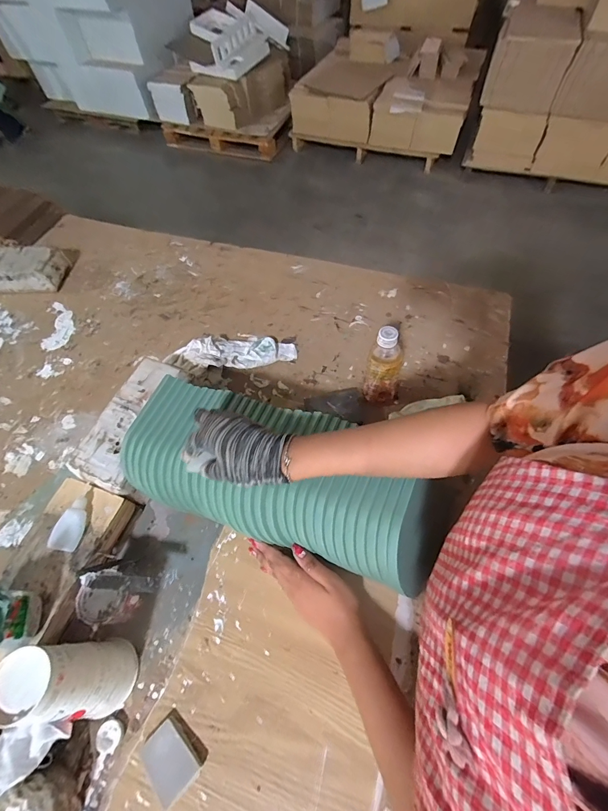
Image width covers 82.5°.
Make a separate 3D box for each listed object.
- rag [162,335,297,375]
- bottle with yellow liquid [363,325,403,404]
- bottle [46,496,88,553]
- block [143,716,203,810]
[{"bbox_3d":[-0.148,-0.110,0.707,0.260,0.053,0.088,-14,59,-6],"label":"rag"},{"bbox_3d":[0.135,-0.057,0.591,0.054,0.172,0.048,40,68,23],"label":"bottle with yellow liquid"},{"bbox_3d":[-0.328,0.167,0.491,0.033,0.019,0.070,7,60,9],"label":"bottle"},{"bbox_3d":[-0.157,0.417,0.408,0.051,0.010,0.067,-40,65,-19],"label":"block"}]

